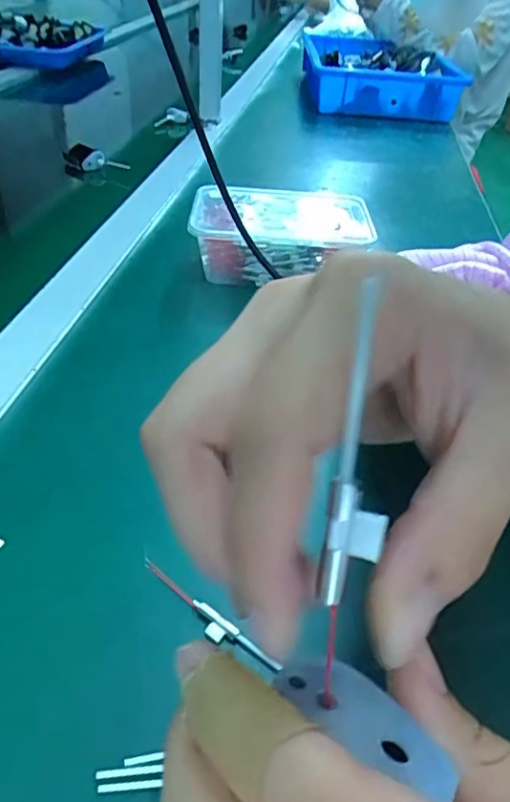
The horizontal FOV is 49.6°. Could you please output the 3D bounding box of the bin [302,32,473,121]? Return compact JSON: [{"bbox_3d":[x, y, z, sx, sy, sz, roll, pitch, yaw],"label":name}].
[{"bbox_3d":[0.251,-0.675,1.158,0.281,0.092,0.390,2,39,-2],"label":"bin"}]

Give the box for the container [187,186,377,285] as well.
[{"bbox_3d":[0.026,-0.162,0.540,0.170,0.057,0.120,4,41,-2],"label":"container"}]

